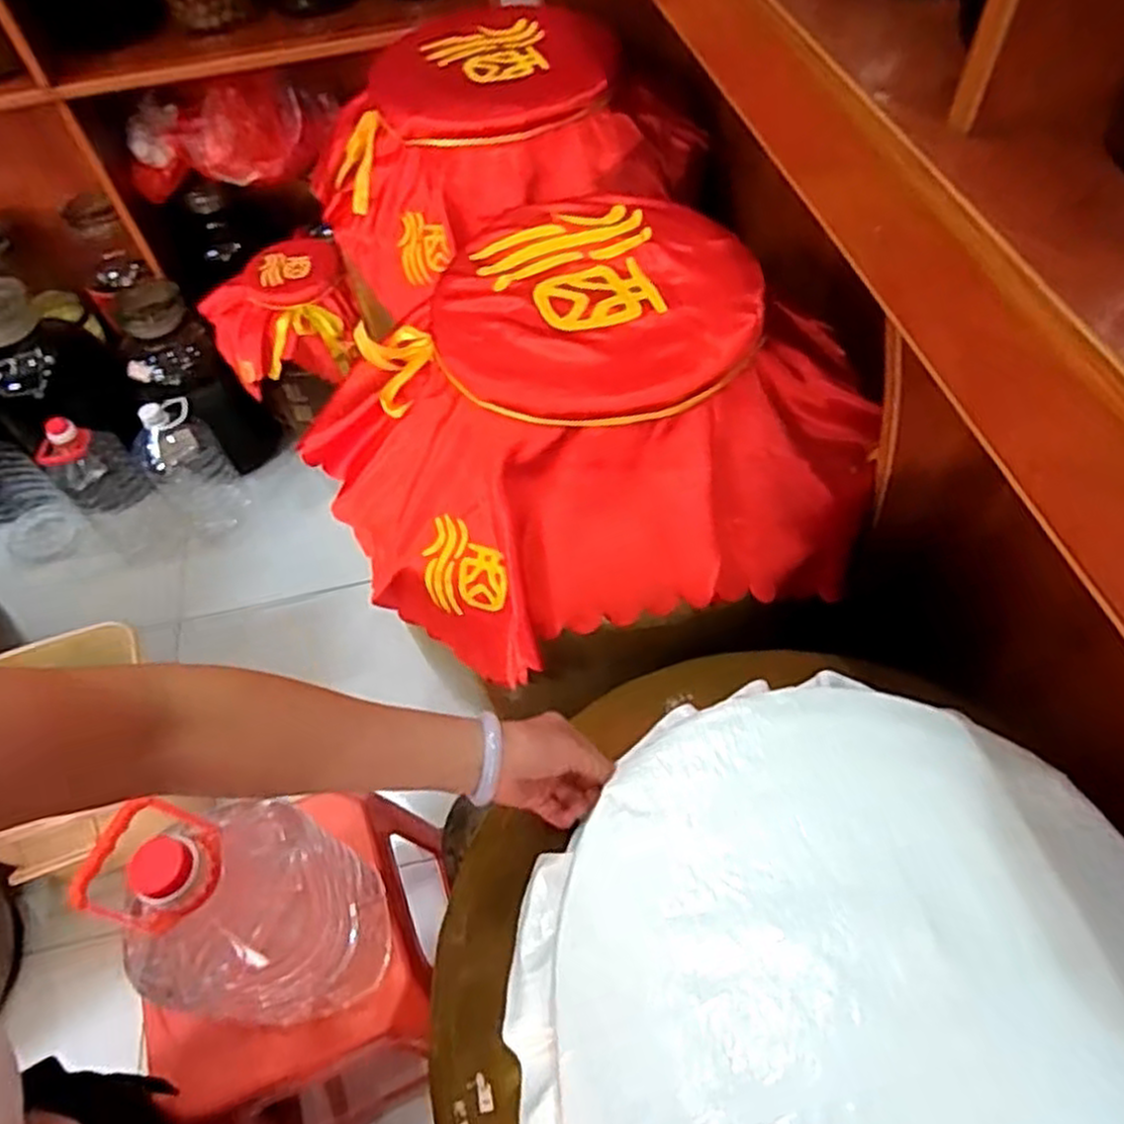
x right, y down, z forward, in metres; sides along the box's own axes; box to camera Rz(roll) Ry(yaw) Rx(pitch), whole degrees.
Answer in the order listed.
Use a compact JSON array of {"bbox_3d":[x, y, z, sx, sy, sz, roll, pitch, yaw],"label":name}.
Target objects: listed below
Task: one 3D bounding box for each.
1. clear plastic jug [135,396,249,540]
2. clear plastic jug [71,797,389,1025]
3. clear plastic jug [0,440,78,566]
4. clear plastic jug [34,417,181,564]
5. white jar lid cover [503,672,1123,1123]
[{"bbox_3d":[-0.788,-0.199,1.580,0.163,0.312,0.126,-32,60,-17],"label":"clear plastic jug"},{"bbox_3d":[-0.271,0.315,0.677,0.152,0.323,0.141,-26,58,-13],"label":"clear plastic jug"},{"bbox_3d":[-1.156,-0.150,1.557,0.190,0.305,0.165,31,64,22],"label":"clear plastic jug"},{"bbox_3d":[-0.933,-0.162,1.544,0.159,0.317,0.147,36,65,25],"label":"clear plastic jug"},{"bbox_3d":[0.178,0.288,0.447,0.380,0.071,0.409,-23,58,-11],"label":"white jar lid cover"}]

